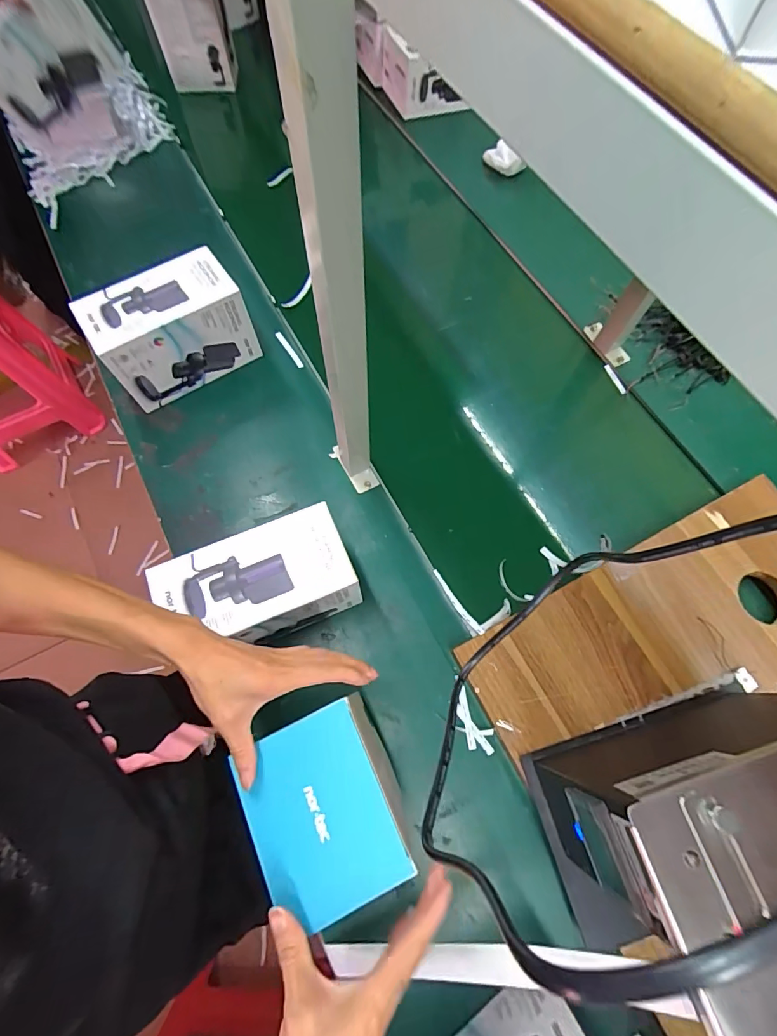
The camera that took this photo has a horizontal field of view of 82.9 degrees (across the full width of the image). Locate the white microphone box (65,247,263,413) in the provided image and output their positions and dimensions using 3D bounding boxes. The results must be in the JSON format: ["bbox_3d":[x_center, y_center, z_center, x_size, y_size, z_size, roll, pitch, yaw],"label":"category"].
[{"bbox_3d":[-0.362,-0.313,0.742,0.232,0.156,0.116,-36,74,-13],"label":"white microphone box"}]

